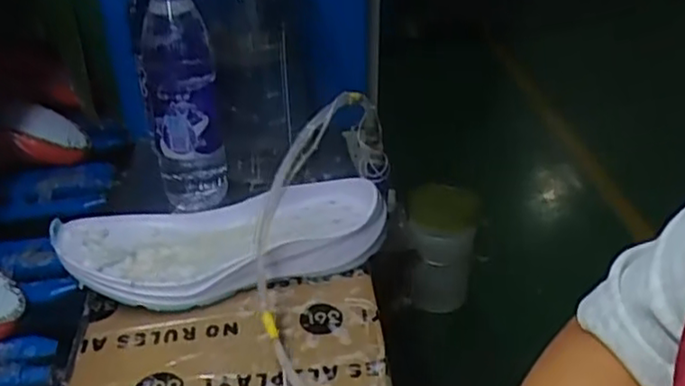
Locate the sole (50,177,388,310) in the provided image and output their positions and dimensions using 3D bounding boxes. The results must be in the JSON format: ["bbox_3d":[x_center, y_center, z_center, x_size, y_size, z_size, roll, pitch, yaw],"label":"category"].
[{"bbox_3d":[-0.096,0.041,0.576,0.268,0.047,0.104,-9,36,-11],"label":"sole"}]

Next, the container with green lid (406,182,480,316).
[{"bbox_3d":[0.115,0.066,0.767,0.075,0.145,0.073,4,35,7],"label":"container with green lid"}]

